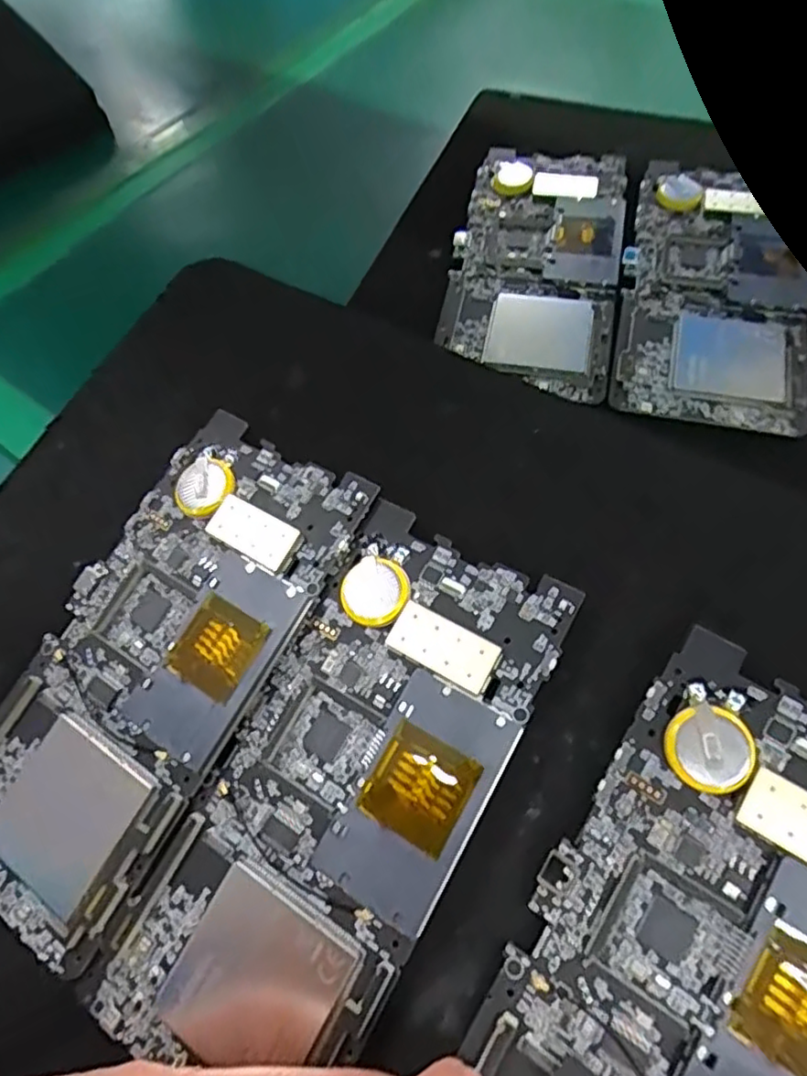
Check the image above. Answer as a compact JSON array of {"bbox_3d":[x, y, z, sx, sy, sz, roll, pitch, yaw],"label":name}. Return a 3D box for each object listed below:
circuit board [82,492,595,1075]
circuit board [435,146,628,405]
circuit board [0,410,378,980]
[{"bbox_3d":[-0.017,0.068,0.172,0.068,0.009,0.149,32,80,17],"label":"circuit board"},{"bbox_3d":[0.058,-0.121,0.284,0.069,0.009,0.137,8,62,9],"label":"circuit board"},{"bbox_3d":[-0.077,0.037,0.194,0.070,0.009,0.152,28,79,16],"label":"circuit board"}]

